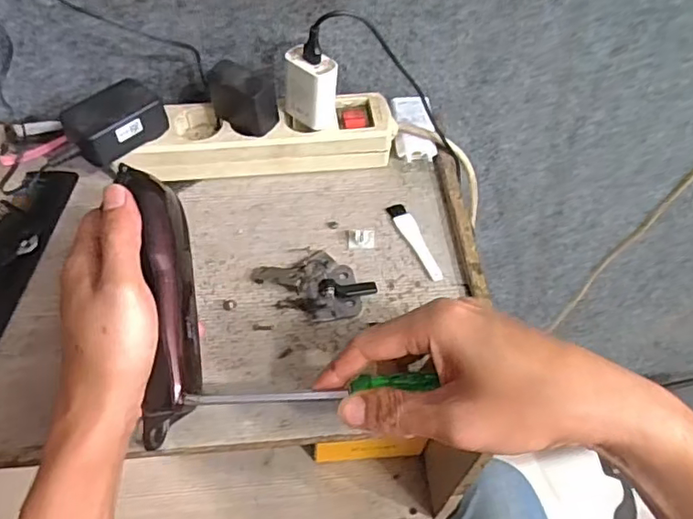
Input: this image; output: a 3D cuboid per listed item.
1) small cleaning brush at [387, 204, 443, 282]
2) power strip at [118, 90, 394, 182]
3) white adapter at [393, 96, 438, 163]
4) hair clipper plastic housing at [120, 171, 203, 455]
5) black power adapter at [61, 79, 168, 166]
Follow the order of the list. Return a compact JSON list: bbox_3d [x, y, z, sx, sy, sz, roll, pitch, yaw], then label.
[{"bbox_3d":[0.057,-0.016,0.454,0.016,0.004,0.079,-20,58,-16],"label":"small cleaning brush"},{"bbox_3d":[-0.073,-0.101,0.486,0.228,0.042,0.061,-6,55,-7],"label":"power strip"},{"bbox_3d":[0.059,-0.115,0.510,0.034,0.028,0.060,-5,55,-6],"label":"white adapter"},{"bbox_3d":[-0.113,0.024,0.355,0.035,0.037,0.170,-7,80,-7],"label":"hair clipper plastic housing"},{"bbox_3d":[-0.178,-0.107,0.440,0.044,0.028,0.069,35,60,20],"label":"black power adapter"}]

